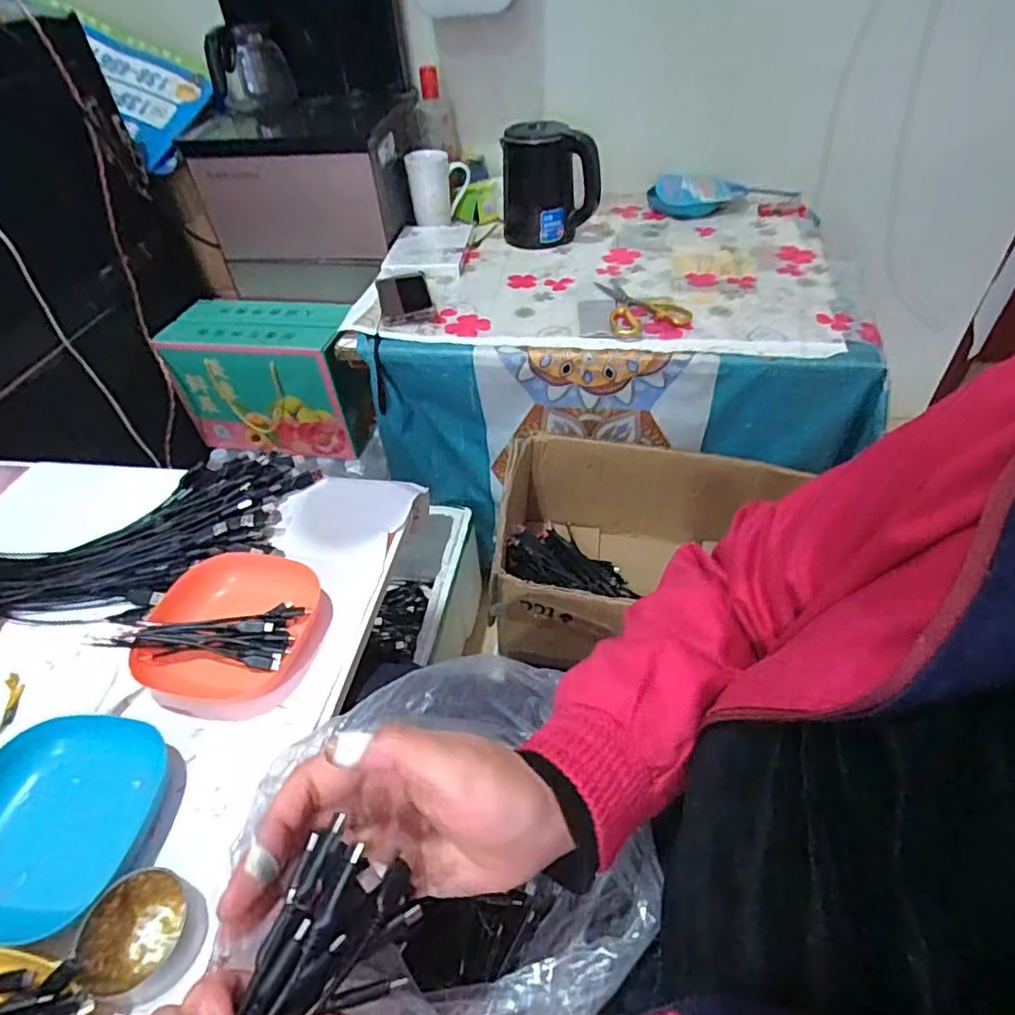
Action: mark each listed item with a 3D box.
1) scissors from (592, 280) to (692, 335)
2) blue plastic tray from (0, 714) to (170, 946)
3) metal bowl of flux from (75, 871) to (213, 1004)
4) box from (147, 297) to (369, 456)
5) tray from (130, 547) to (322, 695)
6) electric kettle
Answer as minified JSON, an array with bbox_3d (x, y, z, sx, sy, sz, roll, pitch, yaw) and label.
[{"bbox_3d":[0.185,-0.297,0.859,0.108,0.009,0.163,-10,45,-5],"label":"scissors"},{"bbox_3d":[-0.312,0.214,0.408,0.119,0.032,0.135,2,46,7],"label":"blue plastic tray"},{"bbox_3d":[-0.219,0.256,0.358,0.059,0.030,0.061,-2,45,2],"label":"metal bowl of flux"},{"bbox_3d":[-0.415,-0.238,1.111,0.350,0.234,0.162,7,46,12],"label":"box"},{"bbox_3d":[-0.244,0.100,0.514,0.136,0.030,0.133,12,48,16],"label":"tray"},{"bbox_3d":[0.072,-0.543,1.002,0.162,0.170,0.109,-2,45,3],"label":"electric kettle"}]

